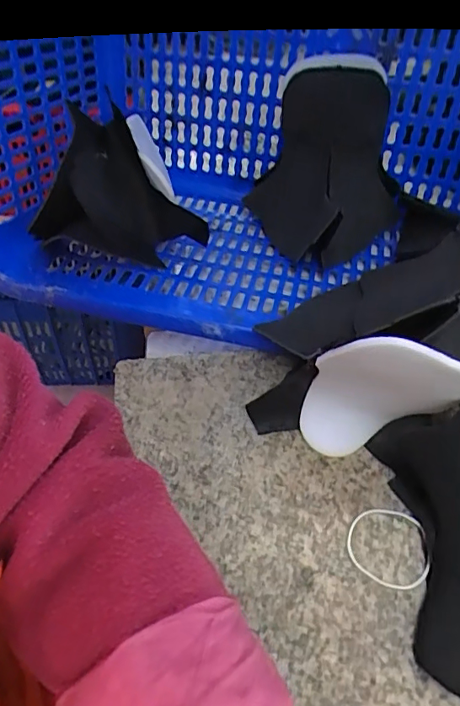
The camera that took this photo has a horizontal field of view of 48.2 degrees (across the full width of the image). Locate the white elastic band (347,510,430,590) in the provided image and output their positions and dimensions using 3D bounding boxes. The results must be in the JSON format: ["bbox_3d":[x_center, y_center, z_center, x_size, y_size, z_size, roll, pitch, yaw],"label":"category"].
[{"bbox_3d":[0.103,0.125,0.334,0.052,0.004,0.050,-2,50,2],"label":"white elastic band"}]

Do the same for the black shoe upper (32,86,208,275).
[{"bbox_3d":[-0.098,-0.138,0.467,0.131,0.105,0.102,21,51,13],"label":"black shoe upper"}]

